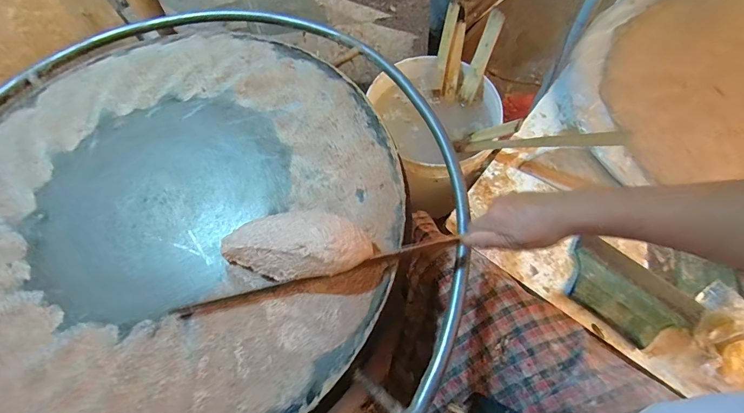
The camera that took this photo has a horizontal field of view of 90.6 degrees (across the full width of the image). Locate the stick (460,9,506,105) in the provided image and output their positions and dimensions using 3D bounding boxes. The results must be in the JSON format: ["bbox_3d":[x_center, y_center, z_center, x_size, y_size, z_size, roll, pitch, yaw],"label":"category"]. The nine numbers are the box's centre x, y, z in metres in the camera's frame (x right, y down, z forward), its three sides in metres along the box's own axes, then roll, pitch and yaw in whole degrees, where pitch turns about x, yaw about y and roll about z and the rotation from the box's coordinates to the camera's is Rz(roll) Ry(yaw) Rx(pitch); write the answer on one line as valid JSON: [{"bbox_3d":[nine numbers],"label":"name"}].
[{"bbox_3d":[0.227,-0.307,0.766,0.035,0.178,0.016,25,36,13],"label":"stick"}]

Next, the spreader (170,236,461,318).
[{"bbox_3d":[-0.060,0.093,0.437,0.332,0.008,0.038,-13,66,-3],"label":"spreader"}]

